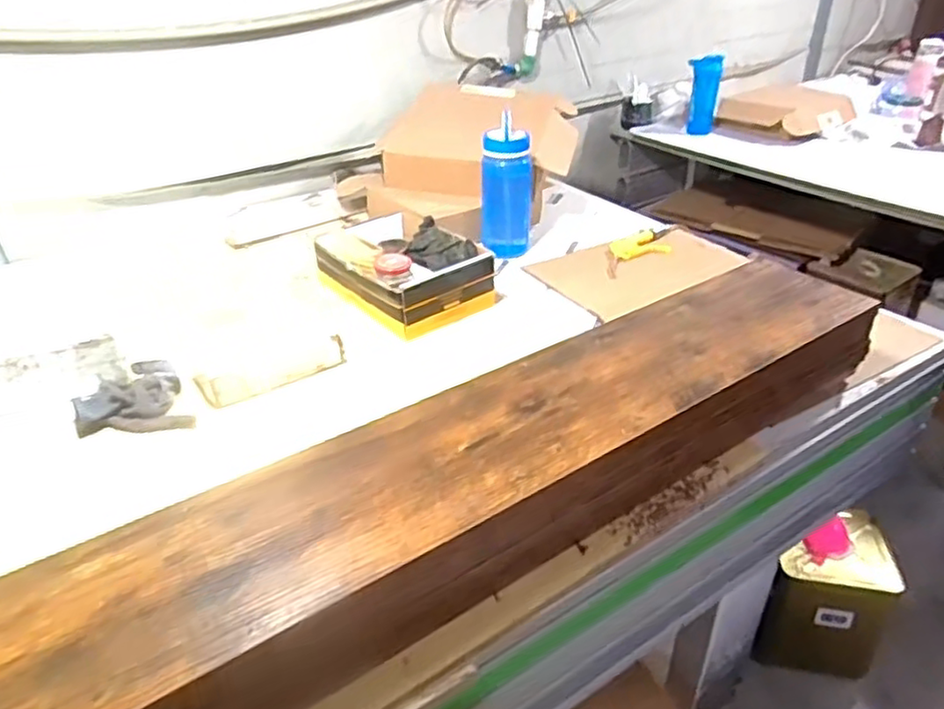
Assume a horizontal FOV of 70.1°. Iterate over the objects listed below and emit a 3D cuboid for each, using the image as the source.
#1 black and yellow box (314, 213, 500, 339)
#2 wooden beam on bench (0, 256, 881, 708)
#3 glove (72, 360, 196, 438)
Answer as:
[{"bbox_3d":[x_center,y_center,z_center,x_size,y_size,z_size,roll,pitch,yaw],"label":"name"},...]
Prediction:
[{"bbox_3d":[-0.154,-0.162,1.285,0.257,0.114,0.332,-28,41,-34],"label":"black and yellow box"},{"bbox_3d":[-0.062,0.171,0.716,1.382,0.145,0.207,-22,38,-28],"label":"wooden beam on bench"},{"bbox_3d":[-0.494,0.073,0.973,0.150,0.053,0.138,-18,36,-23],"label":"glove"}]

